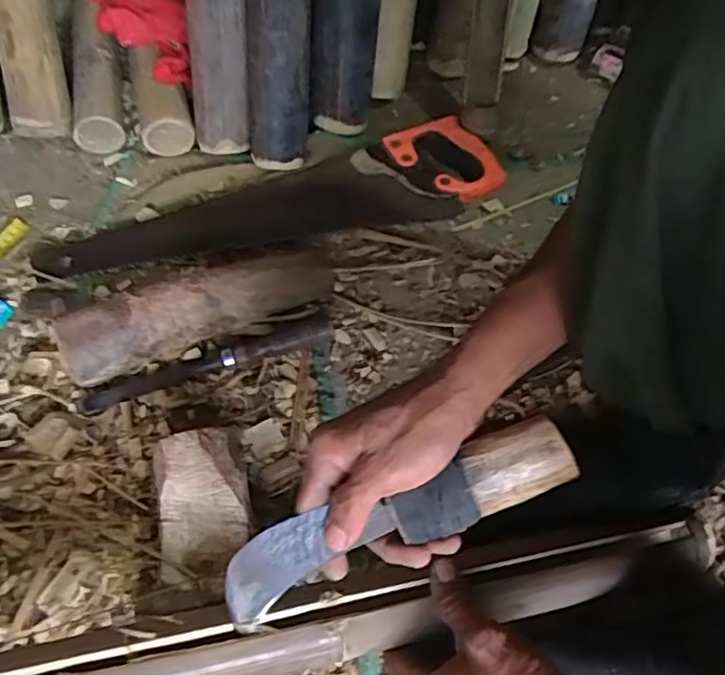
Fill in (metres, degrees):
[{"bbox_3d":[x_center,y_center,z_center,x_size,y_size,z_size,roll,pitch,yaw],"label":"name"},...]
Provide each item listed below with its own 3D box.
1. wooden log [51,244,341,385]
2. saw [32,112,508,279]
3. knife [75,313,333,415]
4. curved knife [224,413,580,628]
[{"bbox_3d":[-0.147,-0.023,0.595,0.250,0.070,0.050,-21,63,-15],"label":"wooden log"},{"bbox_3d":[-0.086,-0.135,0.674,0.484,0.032,0.109,-19,62,-14],"label":"saw"},{"bbox_3d":[-0.145,0.024,0.597,0.242,0.022,0.028,-18,62,-14],"label":"knife"},{"bbox_3d":[0.016,0.112,0.395,0.234,0.031,0.042,-25,62,7],"label":"curved knife"}]

